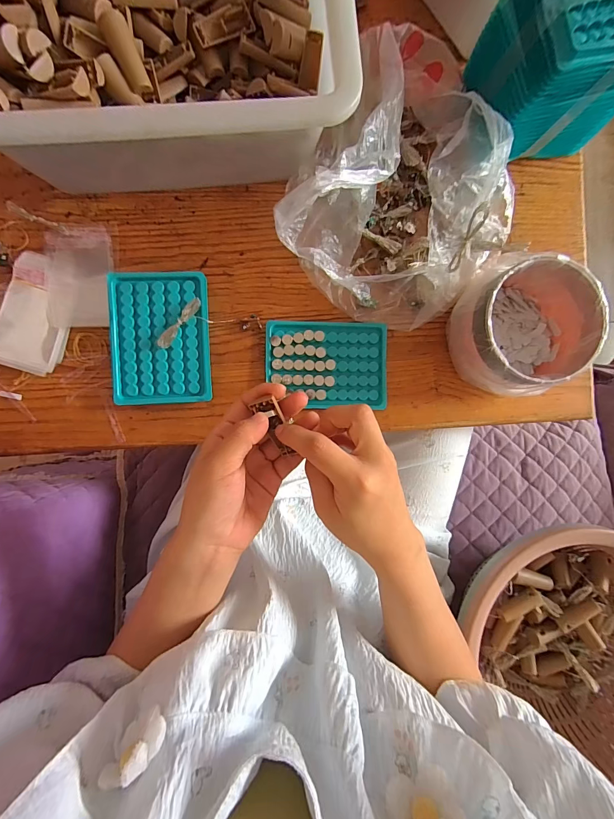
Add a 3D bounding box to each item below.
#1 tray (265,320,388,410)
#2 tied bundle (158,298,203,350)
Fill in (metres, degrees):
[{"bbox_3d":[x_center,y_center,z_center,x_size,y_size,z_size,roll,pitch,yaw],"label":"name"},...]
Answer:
[{"bbox_3d":[0.023,-0.049,0.386,0.131,0.007,0.091,1,90,-6],"label":"tray"},{"bbox_3d":[-0.128,-0.087,0.356,0.011,0.009,0.061,41,87,-5],"label":"tied bundle"}]

